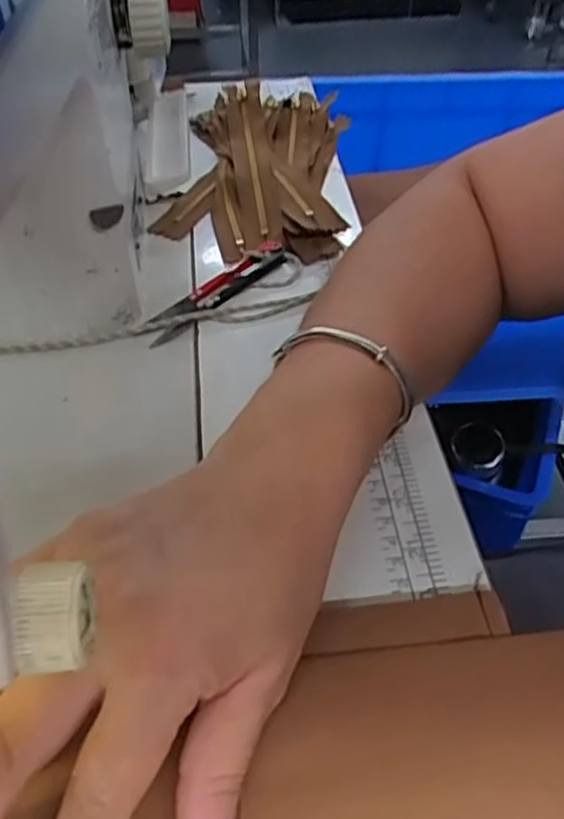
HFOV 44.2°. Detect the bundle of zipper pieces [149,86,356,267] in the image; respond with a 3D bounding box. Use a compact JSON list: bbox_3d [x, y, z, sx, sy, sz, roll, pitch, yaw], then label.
[{"bbox_3d":[-0.017,-0.181,0.511,0.124,0.034,0.229,3,45,2],"label":"bundle of zipper pieces"}]

